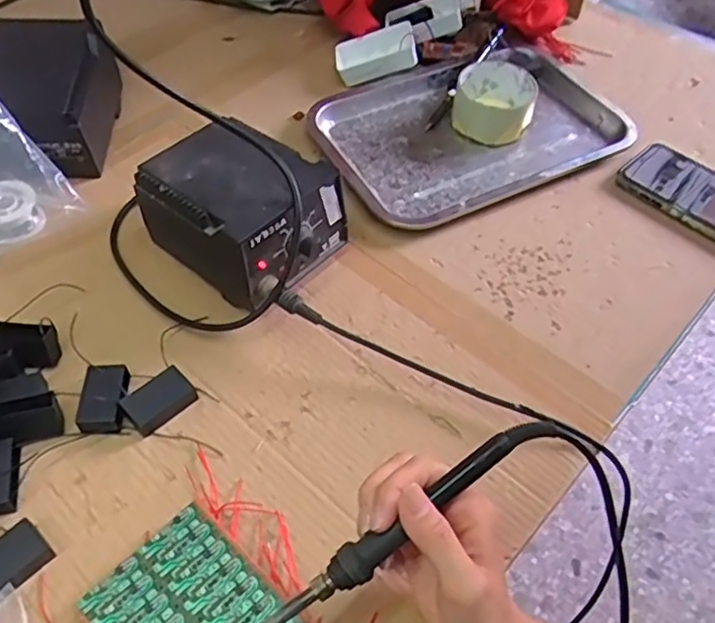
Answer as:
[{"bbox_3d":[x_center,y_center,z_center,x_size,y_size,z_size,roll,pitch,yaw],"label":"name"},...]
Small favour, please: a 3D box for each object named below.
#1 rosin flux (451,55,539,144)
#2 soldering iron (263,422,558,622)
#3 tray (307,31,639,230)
[{"bbox_3d":[0.143,-0.218,0.695,0.082,0.046,0.085,16,54,8],"label":"rosin flux"},{"bbox_3d":[0.019,0.121,0.360,0.208,0.015,0.019,-37,61,-3],"label":"soldering iron"},{"bbox_3d":[0.122,-0.202,0.700,0.307,0.024,0.220,-22,57,-19],"label":"tray"}]

